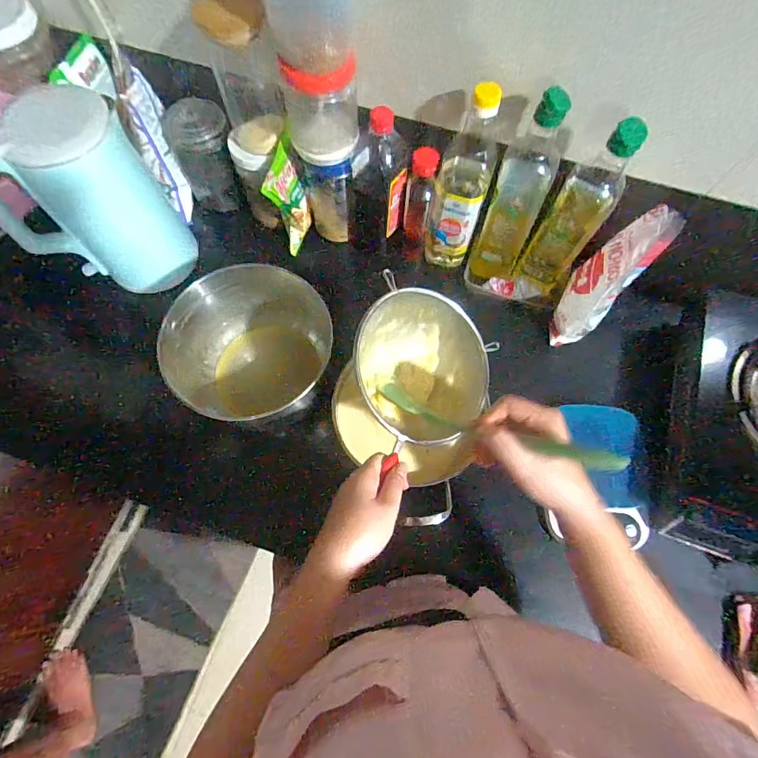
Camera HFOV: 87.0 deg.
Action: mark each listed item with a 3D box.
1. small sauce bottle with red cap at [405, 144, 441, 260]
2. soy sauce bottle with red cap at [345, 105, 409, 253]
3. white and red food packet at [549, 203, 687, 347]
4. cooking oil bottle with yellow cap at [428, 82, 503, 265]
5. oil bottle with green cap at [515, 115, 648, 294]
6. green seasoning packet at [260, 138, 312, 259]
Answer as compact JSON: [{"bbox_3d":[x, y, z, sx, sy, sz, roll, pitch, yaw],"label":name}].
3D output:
[{"bbox_3d":[0.061,-0.270,0.640,0.043,0.184,0.046,6,70,1],"label":"small sauce bottle with red cap"},{"bbox_3d":[-0.005,-0.303,0.640,0.092,0.248,0.082,-1,70,-1],"label":"soy sauce bottle with red cap"},{"bbox_3d":[0.332,-0.145,0.598,0.074,0.234,0.081,40,33,12],"label":"white and red food packet"},{"bbox_3d":[0.124,-0.287,0.599,0.076,0.274,0.078,13,71,4],"label":"cooking oil bottle with yellow cap"},{"bbox_3d":[0.271,-0.223,0.554,0.082,0.246,0.072,31,73,10],"label":"oil bottle with green cap"},{"bbox_3d":[-0.147,-0.288,0.668,0.040,0.158,0.076,26,72,8],"label":"green seasoning packet"}]

